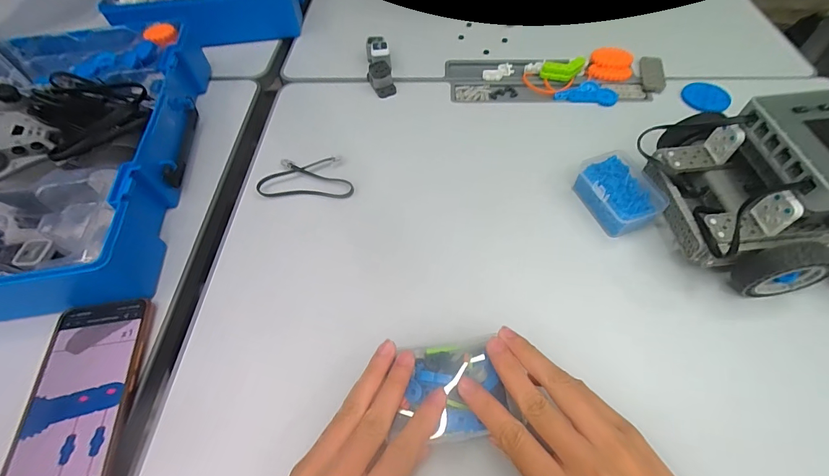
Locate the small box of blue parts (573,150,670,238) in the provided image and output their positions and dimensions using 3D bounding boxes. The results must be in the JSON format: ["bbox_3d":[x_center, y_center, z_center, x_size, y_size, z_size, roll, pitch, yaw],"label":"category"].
[{"bbox_3d":[0.196,-0.041,0.370,0.059,0.039,0.077,-15,57,-7],"label":"small box of blue parts"}]

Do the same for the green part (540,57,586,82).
[{"bbox_3d":[0.190,-0.211,0.481,0.059,0.014,0.027,-9,57,-3],"label":"green part"}]

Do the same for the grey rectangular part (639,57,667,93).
[{"bbox_3d":[0.298,-0.207,0.477,0.028,0.006,0.071,13,58,11],"label":"grey rectangular part"}]

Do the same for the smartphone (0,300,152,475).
[{"bbox_3d":[-0.251,0.125,0.287,0.078,0.016,0.158,-11,57,-5],"label":"smartphone"}]

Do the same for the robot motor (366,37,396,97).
[{"bbox_3d":[-0.045,-0.224,0.491,0.032,0.029,0.094,-7,69,0],"label":"robot motor"}]

